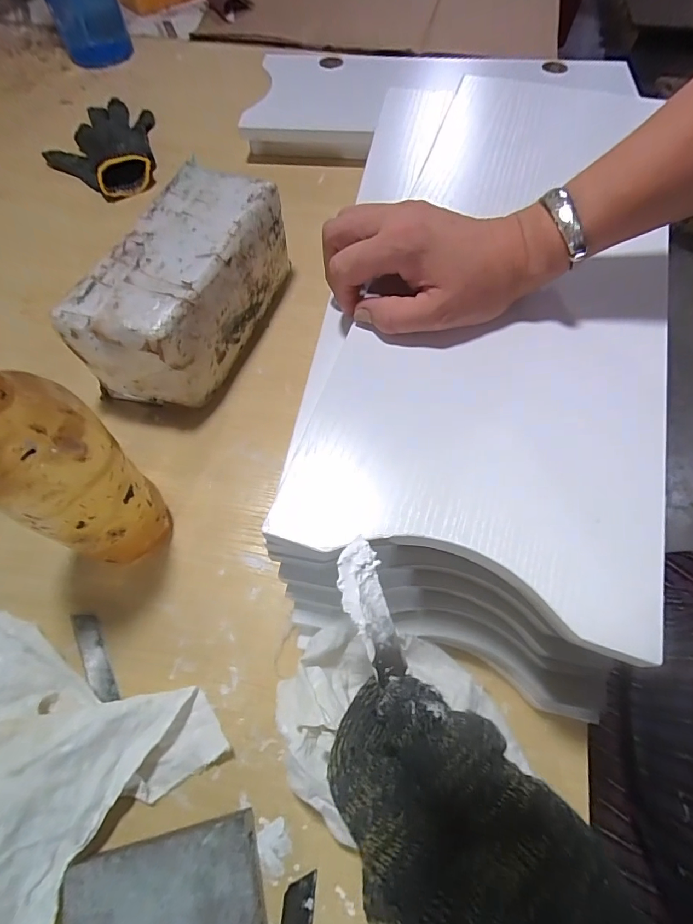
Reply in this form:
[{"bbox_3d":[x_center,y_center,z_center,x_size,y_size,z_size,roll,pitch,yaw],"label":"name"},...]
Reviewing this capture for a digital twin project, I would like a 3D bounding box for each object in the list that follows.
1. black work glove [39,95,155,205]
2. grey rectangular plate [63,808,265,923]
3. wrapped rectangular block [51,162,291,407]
[{"bbox_3d":[-0.335,-0.435,0.579,0.140,0.039,0.231,-12,64,-5],"label":"black work glove"},{"bbox_3d":[-0.095,0.246,0.233,0.099,0.026,0.072,-13,64,-4],"label":"grey rectangular plate"},{"bbox_3d":[-0.138,-0.157,0.398,0.100,0.105,0.216,19,66,11],"label":"wrapped rectangular block"}]

